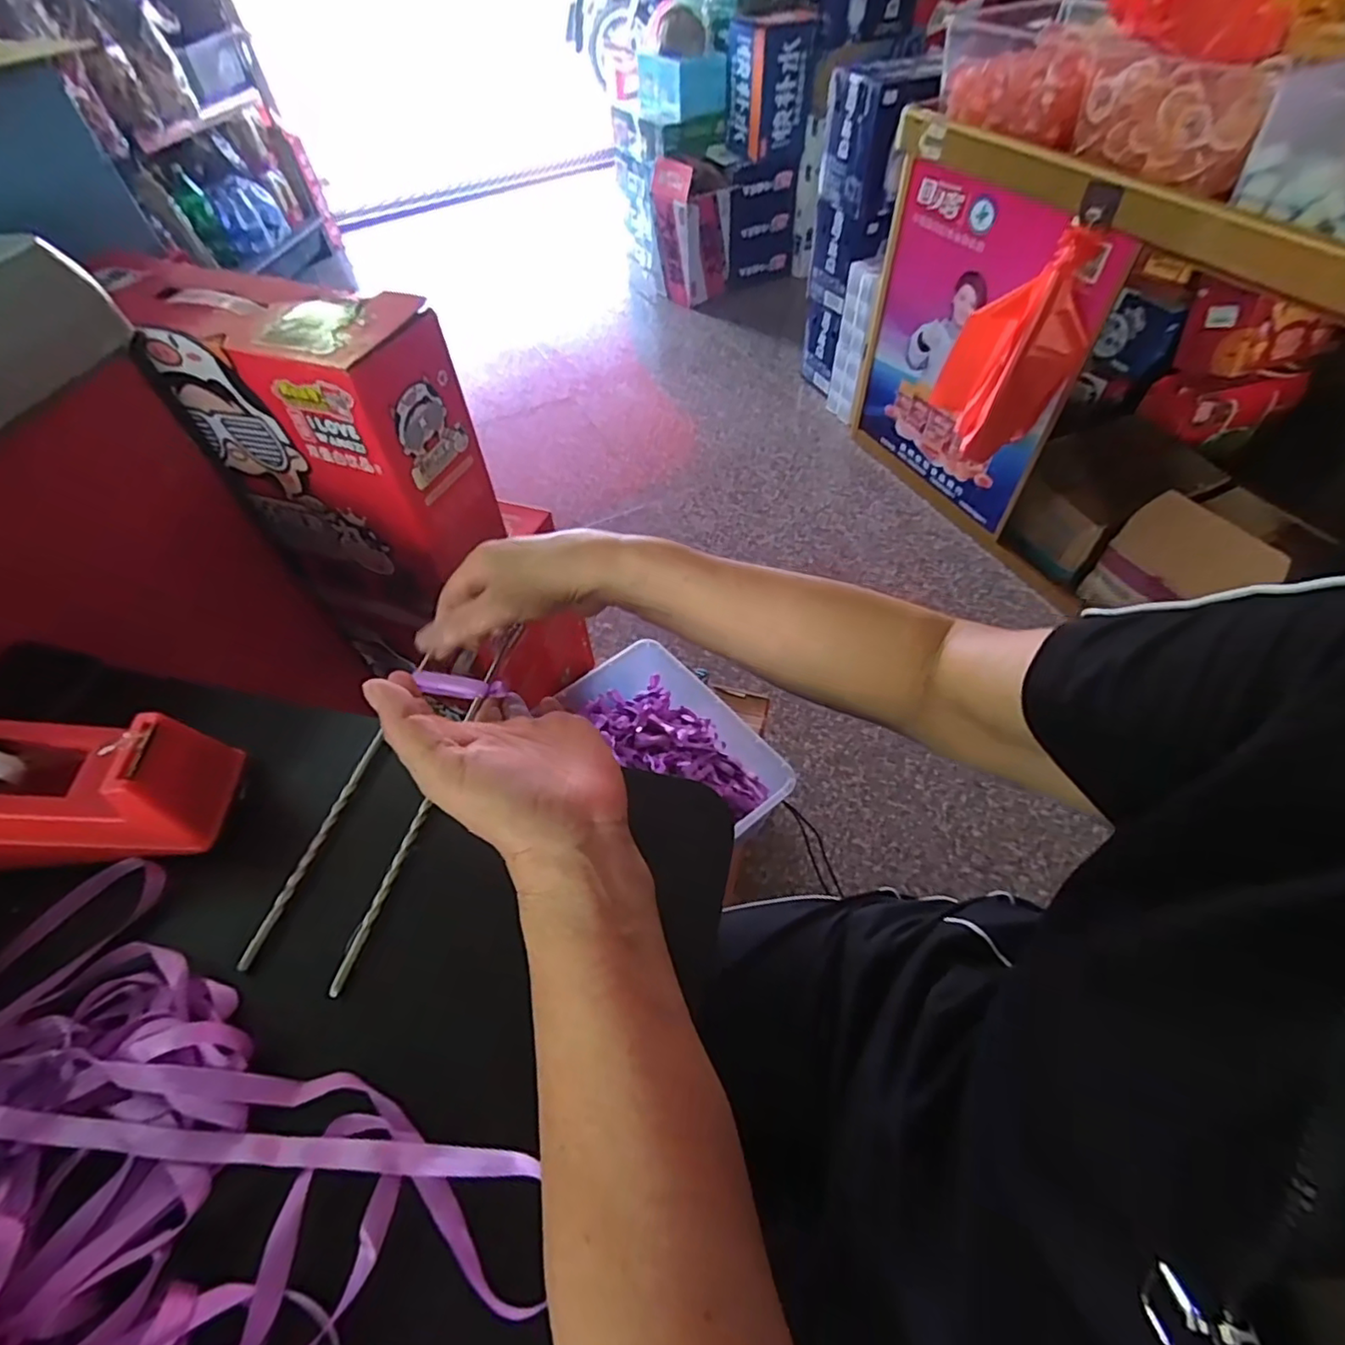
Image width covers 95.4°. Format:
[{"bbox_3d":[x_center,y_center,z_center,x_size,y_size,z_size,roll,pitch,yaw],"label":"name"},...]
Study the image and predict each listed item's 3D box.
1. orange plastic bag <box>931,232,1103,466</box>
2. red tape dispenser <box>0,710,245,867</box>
[{"bbox_3d":[0.661,-0.611,1.183,0.182,0.374,0.131,-8,54,-3],"label":"orange plastic bag"},{"bbox_3d":[-0.317,0.061,0.310,0.156,0.058,0.063,-4,53,-1],"label":"red tape dispenser"}]

